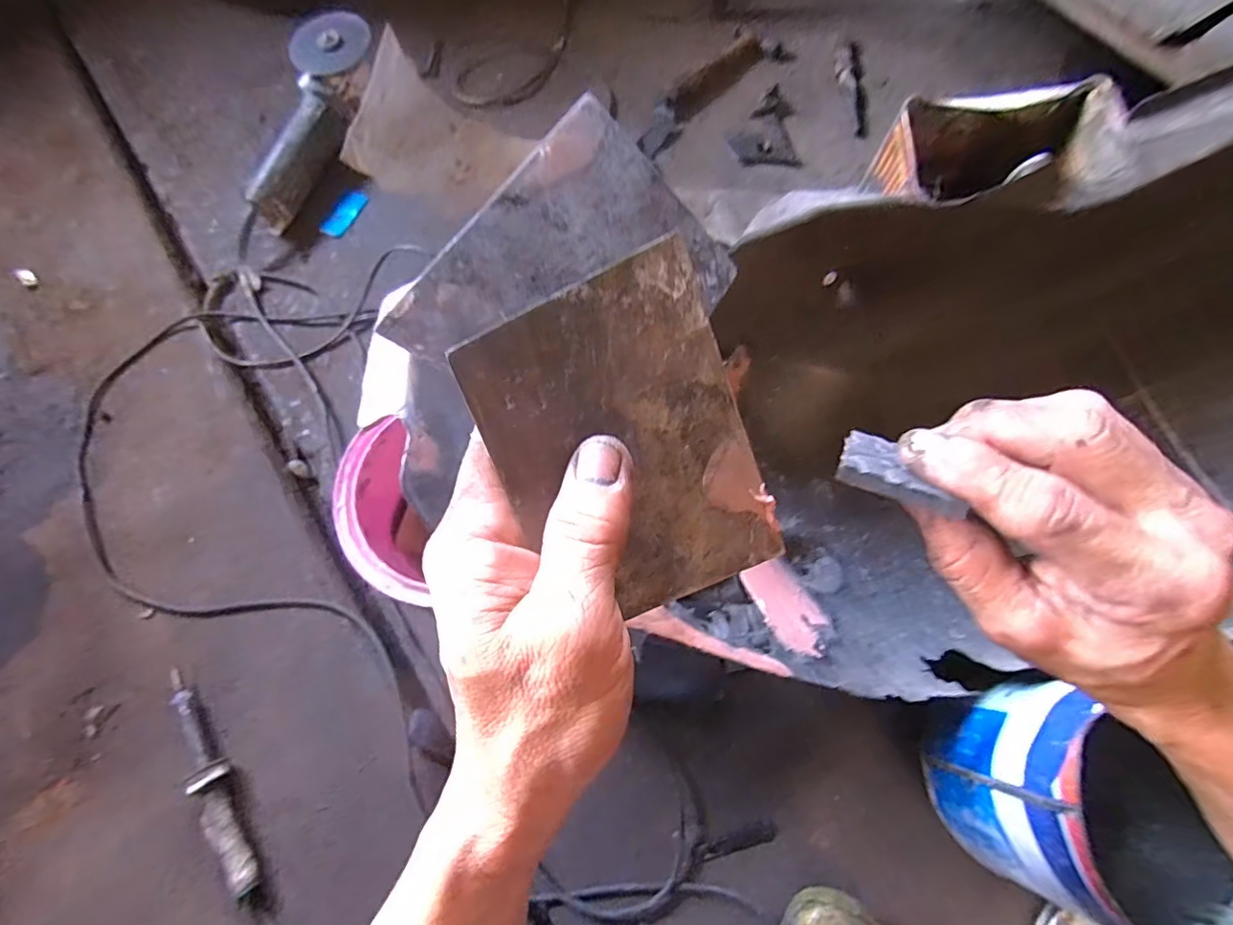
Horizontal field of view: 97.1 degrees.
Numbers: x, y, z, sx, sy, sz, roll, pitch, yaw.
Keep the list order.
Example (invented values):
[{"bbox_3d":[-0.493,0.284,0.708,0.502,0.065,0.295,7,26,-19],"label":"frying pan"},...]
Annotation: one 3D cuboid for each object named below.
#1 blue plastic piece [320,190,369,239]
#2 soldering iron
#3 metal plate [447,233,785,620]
[{"bbox_3d":[-0.358,-0.328,0.715,0.035,0.006,0.072,20,74,8],"label":"blue plastic piece"},{"bbox_3d":[-0.359,0.291,0.490,0.023,0.032,0.224,-30,73,-7],"label":"soldering iron"},{"bbox_3d":[0.006,-0.004,0.183,0.086,0.004,0.114,-27,105,-19],"label":"metal plate"}]

